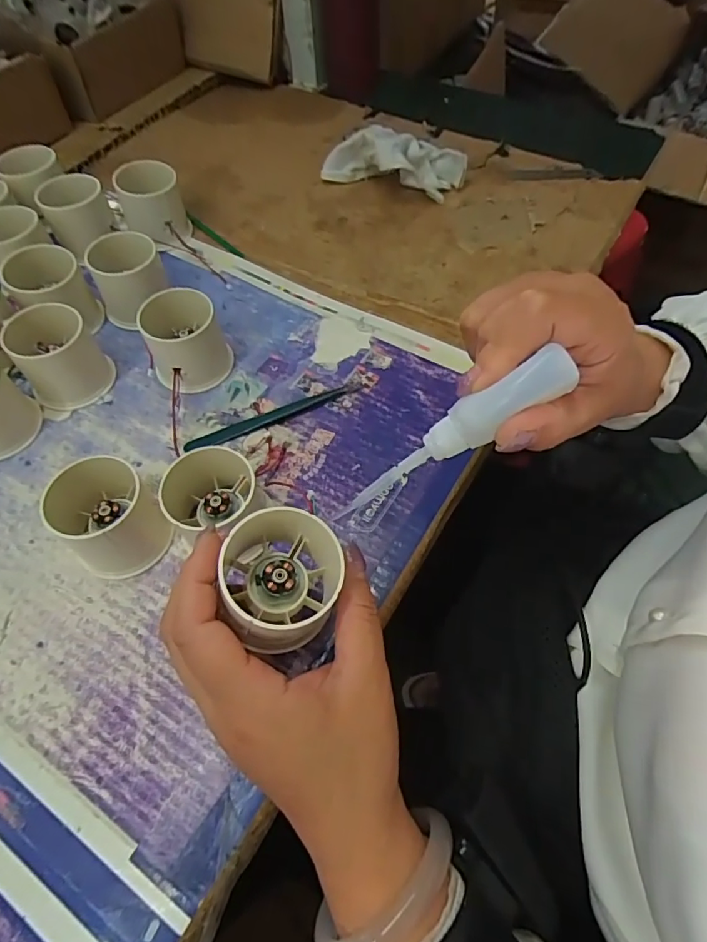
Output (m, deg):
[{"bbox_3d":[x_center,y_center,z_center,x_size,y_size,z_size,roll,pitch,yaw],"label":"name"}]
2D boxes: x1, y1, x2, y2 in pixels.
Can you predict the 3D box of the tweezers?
[{"bbox_3d":[-0.056,-0.038,0.347,0.123,0.004,0.012,-20,61,-12],"label":"tweezers"}]

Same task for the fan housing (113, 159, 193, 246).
[{"bbox_3d":[-0.174,-0.228,0.430,0.053,0.052,0.050,-6,59,-4],"label":"fan housing"}]

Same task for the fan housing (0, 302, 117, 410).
[{"bbox_3d":[-0.206,-0.080,0.348,0.053,0.051,0.062,-36,65,-20],"label":"fan housing"}]

